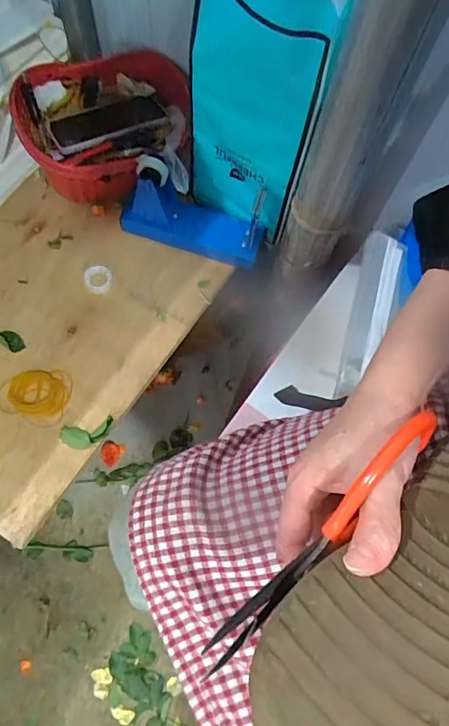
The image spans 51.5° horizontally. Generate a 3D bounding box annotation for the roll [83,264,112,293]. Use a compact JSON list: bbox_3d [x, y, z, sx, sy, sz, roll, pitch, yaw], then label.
[{"bbox_3d":[-0.177,-0.118,0.653,0.037,0.012,0.040,1,70,-3],"label":"roll"}]

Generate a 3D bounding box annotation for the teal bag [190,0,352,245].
[{"bbox_3d":[0.031,-0.277,0.527,0.065,0.305,0.145,-36,76,-15],"label":"teal bag"}]

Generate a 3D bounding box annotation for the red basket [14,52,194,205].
[{"bbox_3d":[-0.160,-0.314,0.660,0.228,0.141,0.168,-14,72,-9],"label":"red basket"}]

